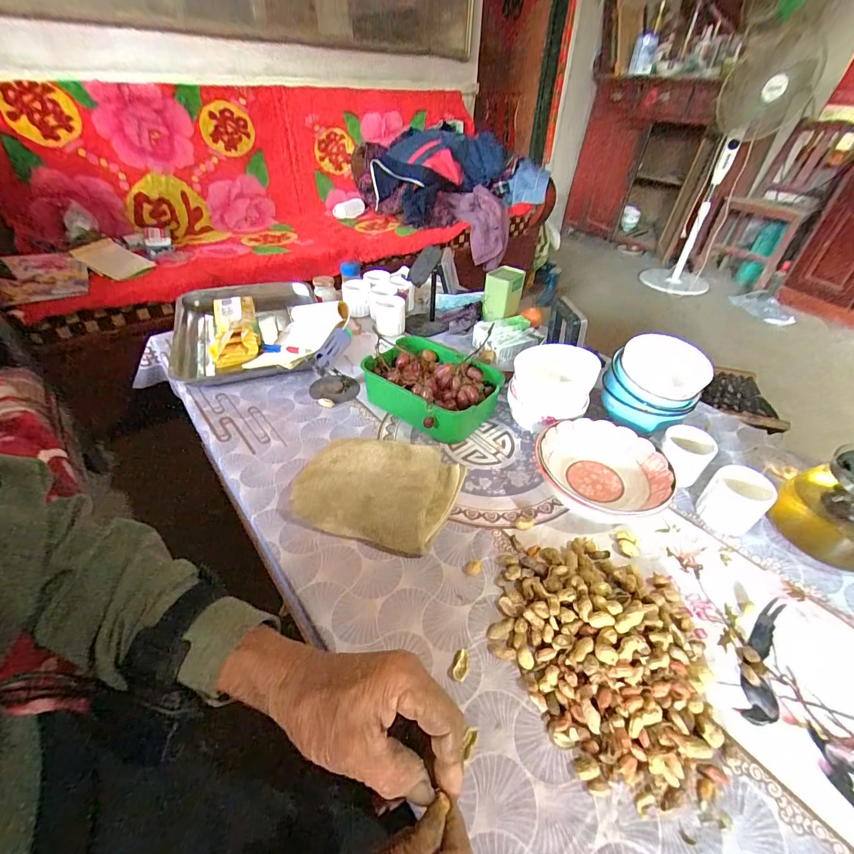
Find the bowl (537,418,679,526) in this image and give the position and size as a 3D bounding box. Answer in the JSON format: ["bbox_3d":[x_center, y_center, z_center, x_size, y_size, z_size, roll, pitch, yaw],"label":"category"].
[{"bbox_3d":[0.238,0.064,0.557,0.154,0.061,0.169,1,40,-1],"label":"bowl"}]

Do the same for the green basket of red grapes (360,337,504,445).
[{"bbox_3d":[0.004,-0.072,0.692,0.231,0.076,0.170,33,49,31],"label":"green basket of red grapes"}]

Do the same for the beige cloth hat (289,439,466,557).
[{"bbox_3d":[-0.062,0.080,0.534,0.190,0.047,0.148,13,41,13],"label":"beige cloth hat"}]

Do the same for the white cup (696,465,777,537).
[{"bbox_3d":[0.399,0.097,0.525,0.058,0.070,0.066,-29,49,-32],"label":"white cup"}]

